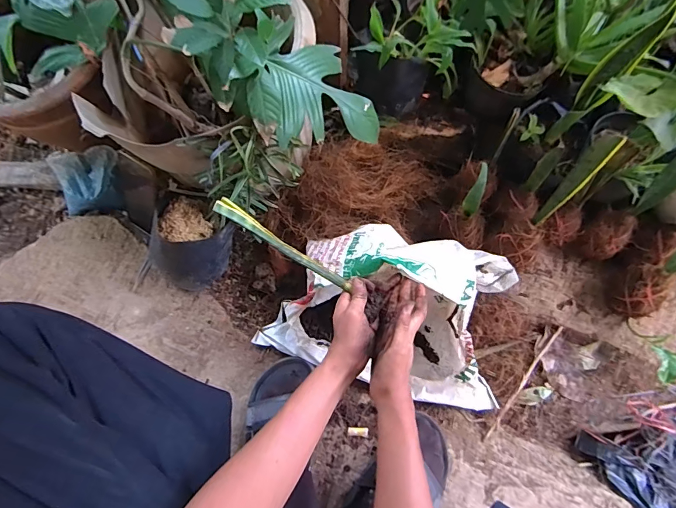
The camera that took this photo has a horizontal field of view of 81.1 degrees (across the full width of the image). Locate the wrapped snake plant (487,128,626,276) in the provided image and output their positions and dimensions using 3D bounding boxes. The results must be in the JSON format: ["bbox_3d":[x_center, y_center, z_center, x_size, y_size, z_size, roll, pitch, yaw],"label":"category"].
[{"bbox_3d":[0.328,-0.058,0.610,0.095,0.257,0.080,-37,75,-15],"label":"wrapped snake plant"}]

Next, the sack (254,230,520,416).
[{"bbox_3d":[0.081,0.096,0.661,0.384,0.226,0.238,12,69,2],"label":"sack"}]

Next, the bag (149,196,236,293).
[{"bbox_3d":[-0.261,-0.017,0.689,0.126,0.116,0.135,30,71,8],"label":"bag"}]

